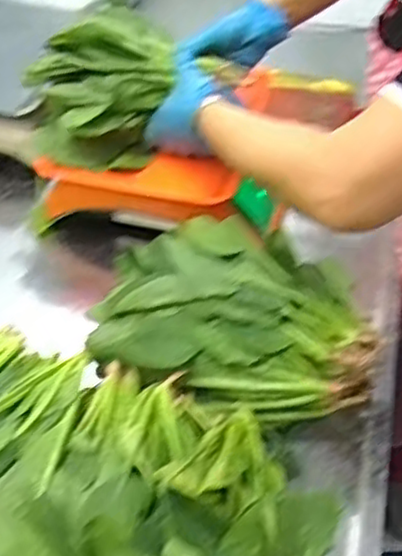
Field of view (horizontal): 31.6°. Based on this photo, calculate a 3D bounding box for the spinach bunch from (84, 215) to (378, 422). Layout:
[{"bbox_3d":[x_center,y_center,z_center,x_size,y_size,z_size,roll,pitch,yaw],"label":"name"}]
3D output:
[{"bbox_3d":[0.038,0.035,0.708,0.264,0.091,0.171,12,47,9],"label":"spinach bunch"}]

